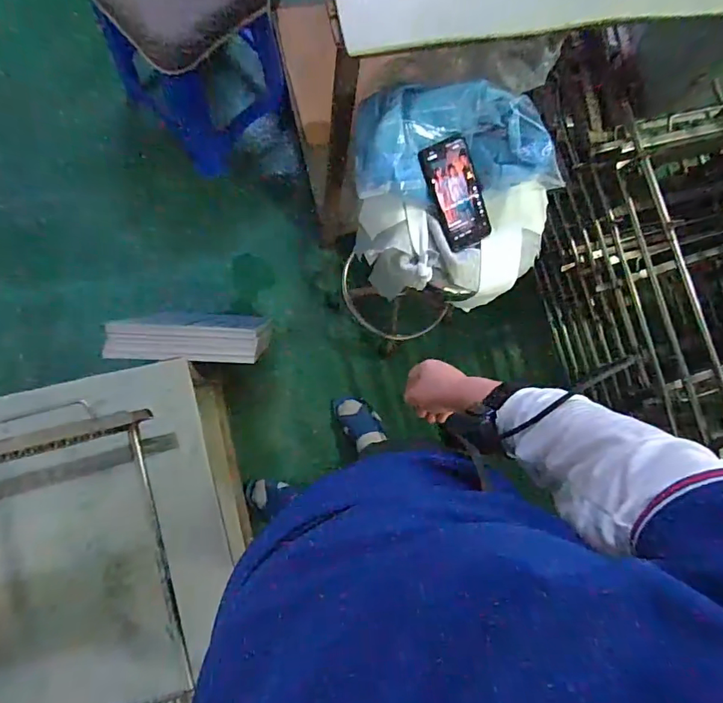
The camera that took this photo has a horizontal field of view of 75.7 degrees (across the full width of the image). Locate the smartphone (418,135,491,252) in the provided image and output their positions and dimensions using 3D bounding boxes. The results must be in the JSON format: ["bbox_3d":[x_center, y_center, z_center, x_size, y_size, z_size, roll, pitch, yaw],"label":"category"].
[{"bbox_3d":[0.148,-0.243,0.719,0.083,0.009,0.159,-28,110,-12],"label":"smartphone"}]

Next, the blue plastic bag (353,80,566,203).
[{"bbox_3d":[0.140,-0.313,0.697,0.307,0.060,0.154,-5,85,-7],"label":"blue plastic bag"}]

